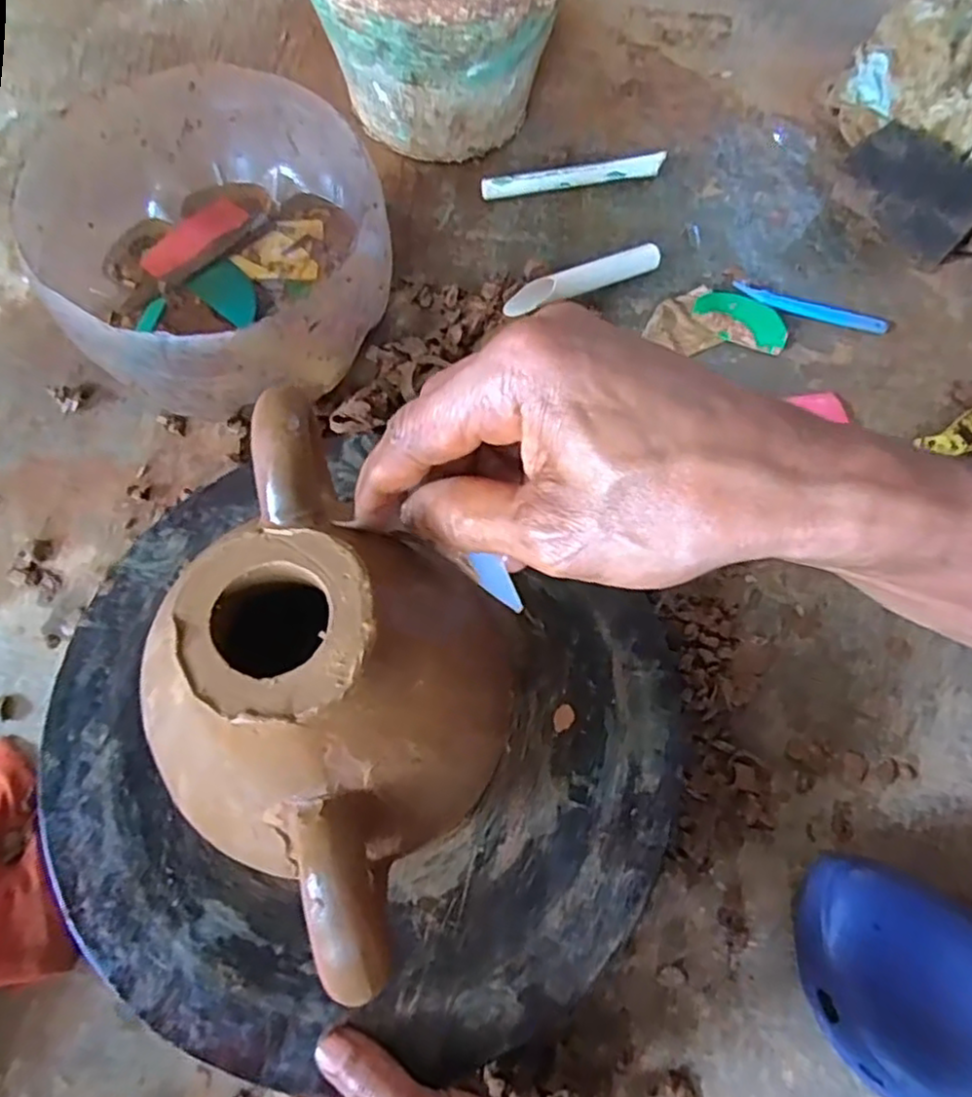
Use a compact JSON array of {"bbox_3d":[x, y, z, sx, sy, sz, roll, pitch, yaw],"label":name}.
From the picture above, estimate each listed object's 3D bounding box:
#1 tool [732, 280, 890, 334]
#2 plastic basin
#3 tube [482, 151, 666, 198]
[{"bbox_3d":[0.282,-0.207,0.591,0.135,0.004,0.015,16,90,2],"label":"tool"},{"bbox_3d":[-0.194,-0.219,0.519,0.230,0.127,0.252,1,69,-2],"label":"plastic basin"},{"bbox_3d":[0.084,-0.348,0.636,0.175,0.018,0.011,-12,27,-7],"label":"tube"}]

